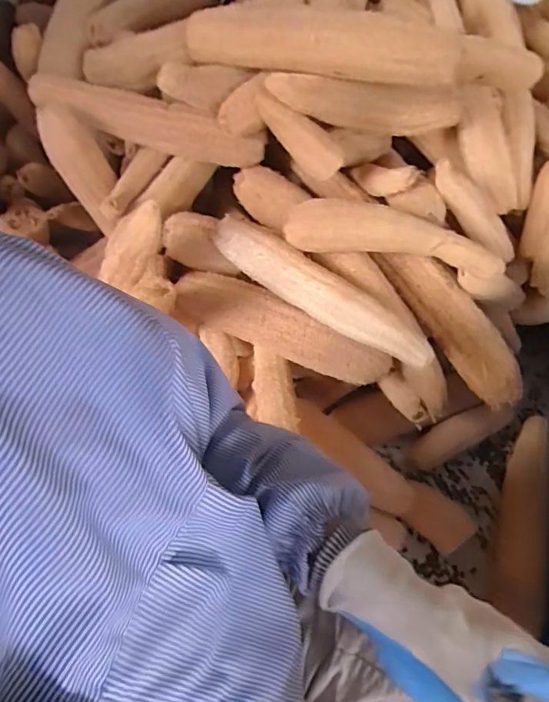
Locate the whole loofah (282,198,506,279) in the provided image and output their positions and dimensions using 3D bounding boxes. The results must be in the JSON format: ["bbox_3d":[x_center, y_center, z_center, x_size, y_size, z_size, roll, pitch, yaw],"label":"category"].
[{"bbox_3d":[0.181,-0.172,0.761,0.328,0.076,0.067,10,55,2],"label":"whole loofah"}]

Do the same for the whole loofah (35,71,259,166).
[{"bbox_3d":[-0.232,-0.385,0.859,0.411,0.083,0.090,16,55,6],"label":"whole loofah"}]

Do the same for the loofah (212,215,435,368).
[{"bbox_3d":[0.072,-0.090,0.751,0.371,0.072,0.065,31,58,16],"label":"loofah"}]

